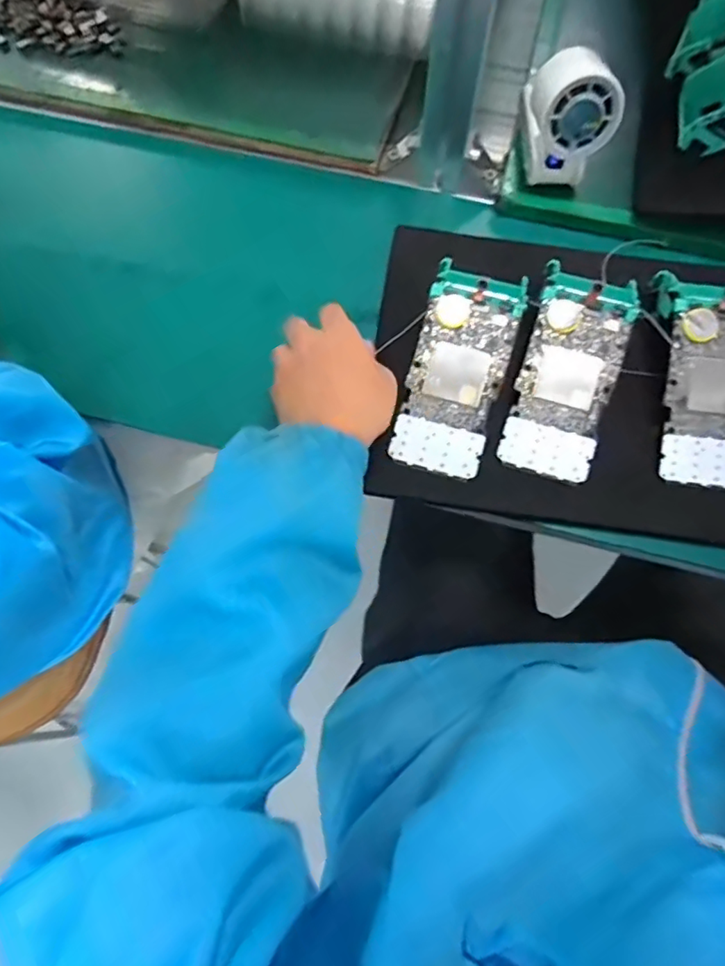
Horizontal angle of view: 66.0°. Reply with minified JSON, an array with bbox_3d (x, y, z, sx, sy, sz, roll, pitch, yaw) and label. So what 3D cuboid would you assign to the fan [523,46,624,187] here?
[{"bbox_3d":[0.166,-0.294,0.464,0.070,0.099,0.056,12,67,4],"label":"fan"}]

